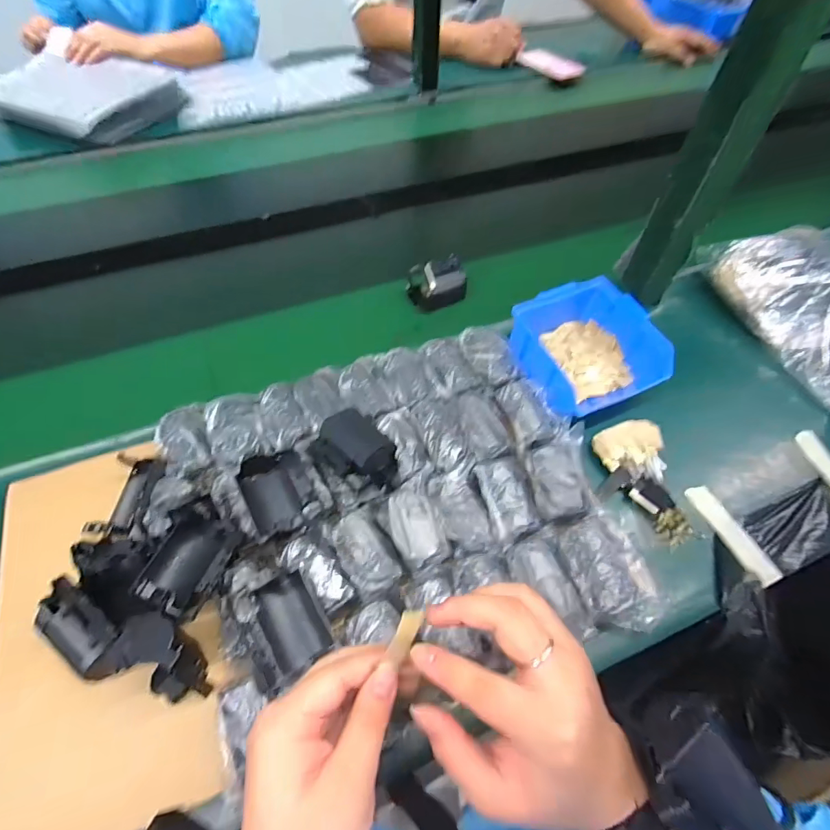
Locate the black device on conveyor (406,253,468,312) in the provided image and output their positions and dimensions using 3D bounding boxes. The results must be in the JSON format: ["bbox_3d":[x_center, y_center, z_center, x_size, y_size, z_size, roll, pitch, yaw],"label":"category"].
[{"bbox_3d":[0.027,-0.161,0.570,0.073,0.050,0.044,-16,59,-11],"label":"black device on conveyor"}]

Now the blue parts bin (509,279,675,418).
[{"bbox_3d":[0.181,-0.066,0.493,0.141,0.071,0.136,-15,58,-11],"label":"blue parts bin"}]

